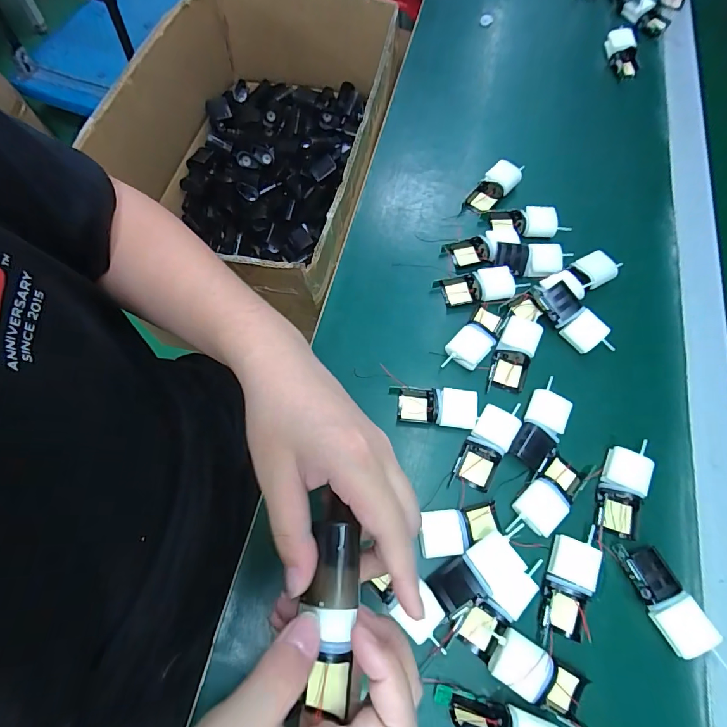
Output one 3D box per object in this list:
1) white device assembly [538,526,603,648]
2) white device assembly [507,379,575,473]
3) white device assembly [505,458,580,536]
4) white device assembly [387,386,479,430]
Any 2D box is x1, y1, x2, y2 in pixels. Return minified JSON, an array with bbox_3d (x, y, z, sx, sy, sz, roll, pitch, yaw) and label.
[{"bbox_3d":[0.176,0.188,0.346,0.041,0.019,0.093,14,68,5],"label":"white device assembly"},{"bbox_3d":[0.174,0.060,0.394,0.038,0.019,0.085,27,70,11],"label":"white device assembly"},{"bbox_3d":[0.168,0.123,0.370,0.038,0.015,0.082,40,73,15],"label":"white device assembly"},{"bbox_3d":[0.070,0.043,0.405,0.084,0.014,0.036,5,67,2],"label":"white device assembly"}]

